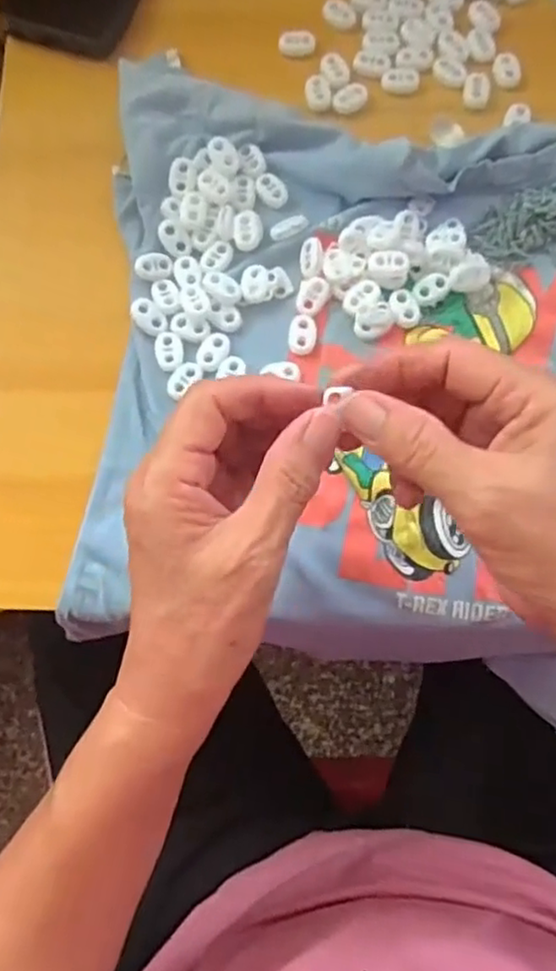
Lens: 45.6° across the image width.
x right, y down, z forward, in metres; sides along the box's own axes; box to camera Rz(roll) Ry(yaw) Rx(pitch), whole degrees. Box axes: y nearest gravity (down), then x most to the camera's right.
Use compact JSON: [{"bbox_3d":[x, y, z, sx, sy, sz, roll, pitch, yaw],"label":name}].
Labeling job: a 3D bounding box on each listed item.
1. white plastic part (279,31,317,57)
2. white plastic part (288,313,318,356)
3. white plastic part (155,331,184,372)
[{"bbox_3d":[0.012,-0.274,0.411,0.022,0.009,0.011,-7,78,0],"label":"white plastic part"},{"bbox_3d":[0.014,-0.084,0.366,0.015,0.004,0.023,8,78,3],"label":"white plastic part"},{"bbox_3d":[-0.060,-0.075,0.367,0.015,0.004,0.023,-10,78,-1],"label":"white plastic part"}]

